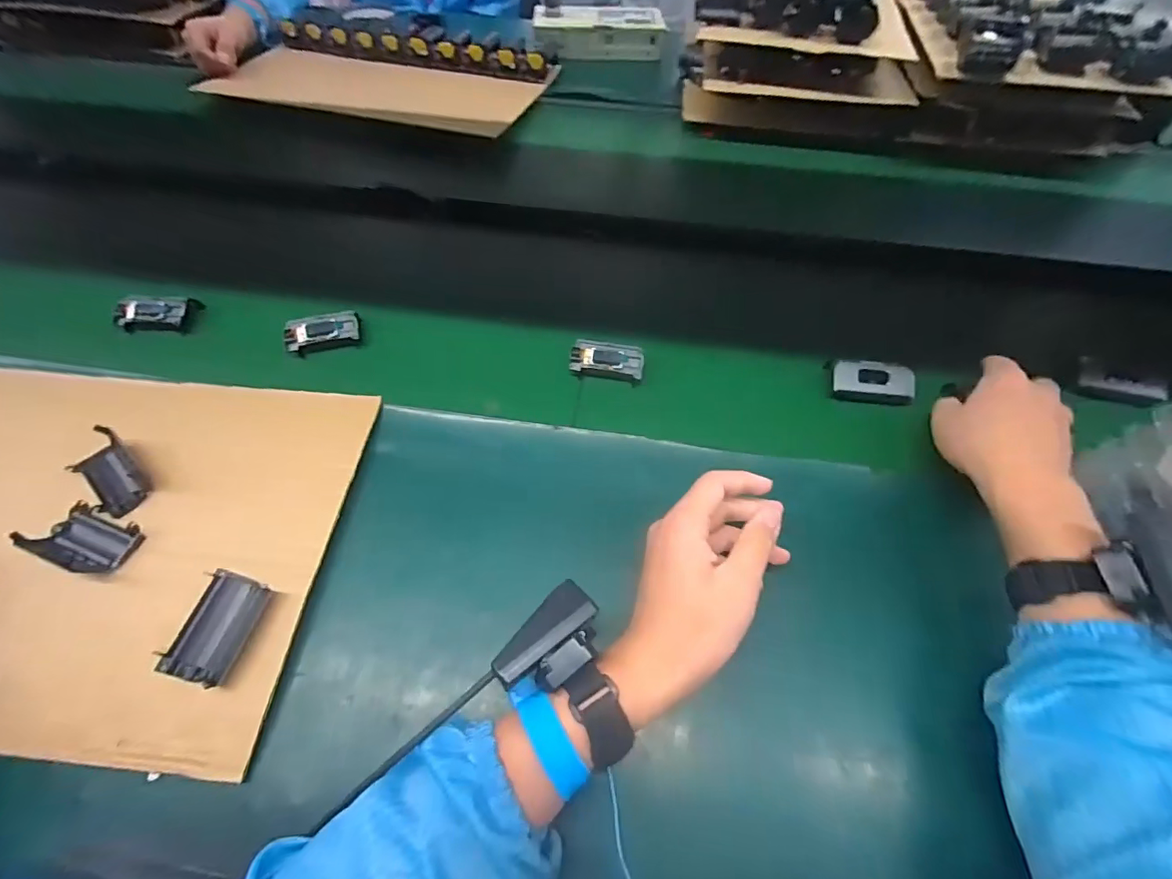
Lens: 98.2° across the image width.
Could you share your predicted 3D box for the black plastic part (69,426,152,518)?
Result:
[{"bbox_3d":[-0.393,0.027,0.416,0.038,0.019,0.071,-38,66,-24],"label":"black plastic part"}]

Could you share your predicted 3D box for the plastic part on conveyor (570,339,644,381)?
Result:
[{"bbox_3d":[0.021,-0.078,0.498,0.070,0.013,0.035,10,85,4],"label":"plastic part on conveyor"}]

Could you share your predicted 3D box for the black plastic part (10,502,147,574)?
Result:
[{"bbox_3d":[-0.390,0.078,0.396,0.075,0.022,0.044,18,58,9],"label":"black plastic part"}]

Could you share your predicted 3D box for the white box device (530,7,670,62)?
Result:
[{"bbox_3d":[0.023,-0.714,0.893,0.222,0.050,0.089,0,57,-3],"label":"white box device"}]

